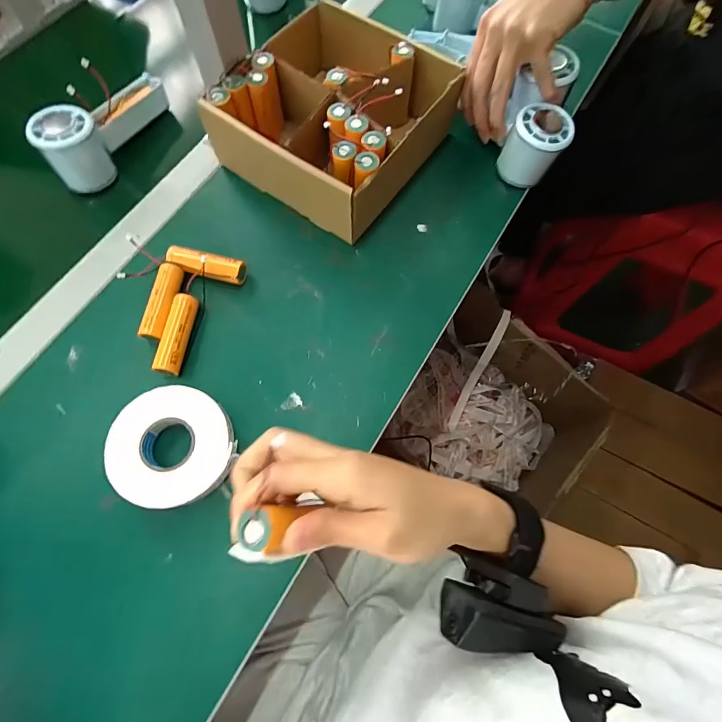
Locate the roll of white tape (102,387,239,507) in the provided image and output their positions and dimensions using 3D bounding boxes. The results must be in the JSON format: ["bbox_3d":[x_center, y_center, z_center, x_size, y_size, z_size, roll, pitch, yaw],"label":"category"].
[{"bbox_3d":[-0.152,0.069,0.323,0.091,0.026,0.094,1,69,-2],"label":"roll of white tape"}]

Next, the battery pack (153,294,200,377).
[{"bbox_3d":[-0.163,-0.023,0.355,0.022,0.021,0.075,8,69,1],"label":"battery pack"}]

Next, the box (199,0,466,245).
[{"bbox_3d":[-0.027,-0.253,0.406,0.186,0.071,0.198,34,72,10],"label":"box"}]

